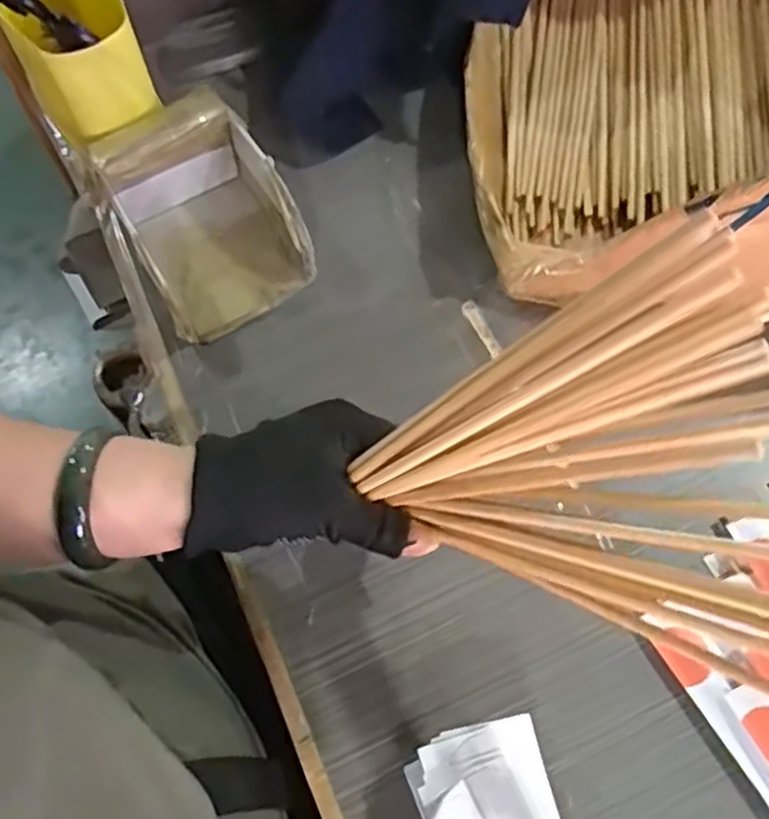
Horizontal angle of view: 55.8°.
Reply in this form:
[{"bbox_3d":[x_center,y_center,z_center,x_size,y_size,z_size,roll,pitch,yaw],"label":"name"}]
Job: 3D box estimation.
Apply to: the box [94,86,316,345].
[{"bbox_3d":[-0.122,-0.132,0.495,0.108,0.067,0.143,-28,68,-10],"label":"box"}]

